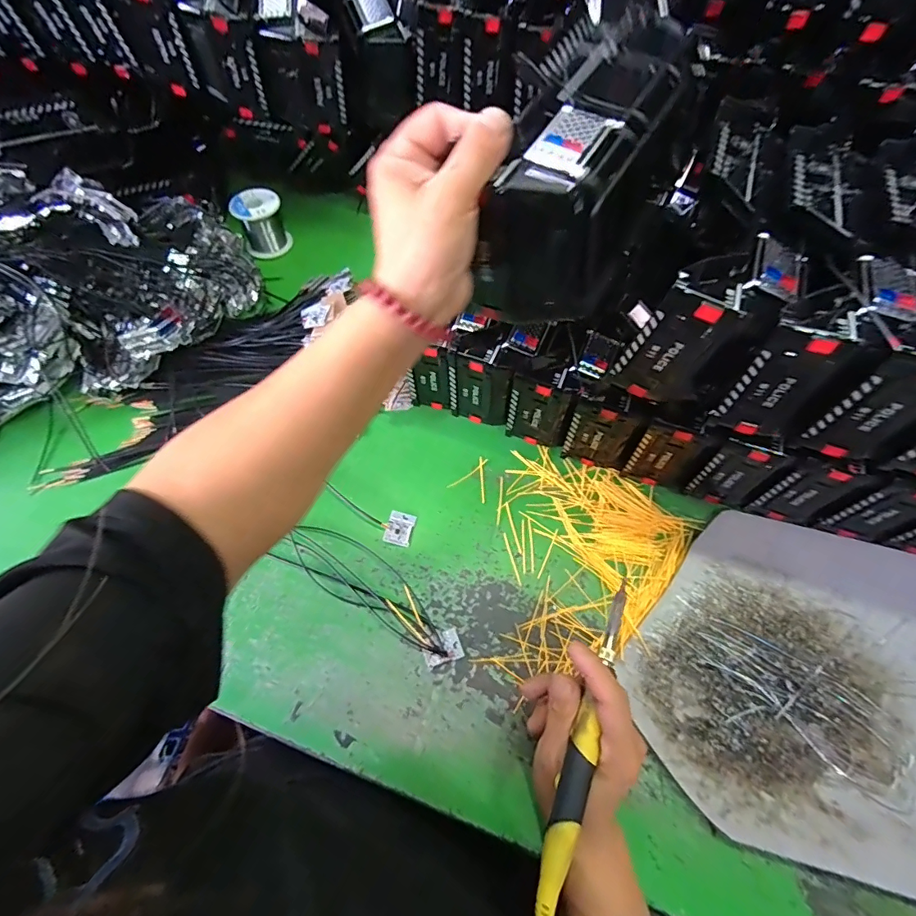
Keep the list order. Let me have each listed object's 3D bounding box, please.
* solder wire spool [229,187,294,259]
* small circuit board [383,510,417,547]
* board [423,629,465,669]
[{"bbox_3d":[-0.269,-0.321,0.638,0.064,0.068,0.064,-23,64,-9],"label":"solder wire spool"},{"bbox_3d":[-0.056,0.068,0.449,0.025,0.006,0.033,12,64,8],"label":"small circuit board"},{"bbox_3d":[-0.014,0.164,0.399,0.033,0.004,0.023,-21,64,-8],"label":"board"}]

